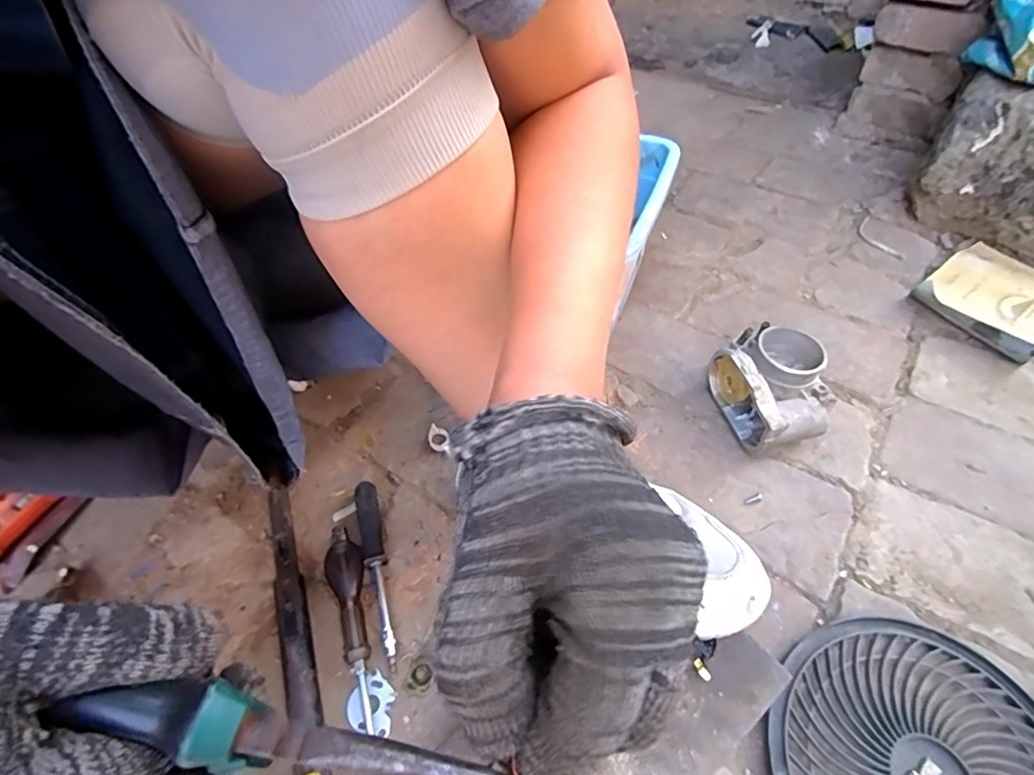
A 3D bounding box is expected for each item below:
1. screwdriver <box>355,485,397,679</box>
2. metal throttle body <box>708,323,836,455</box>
[{"bbox_3d":[-0.126,0.164,0.481,0.020,0.022,0.169,-14,50,-8],"label":"screwdriver"},{"bbox_3d":[0.262,0.002,0.552,0.102,0.069,0.133,-5,50,-2],"label":"metal throttle body"}]

